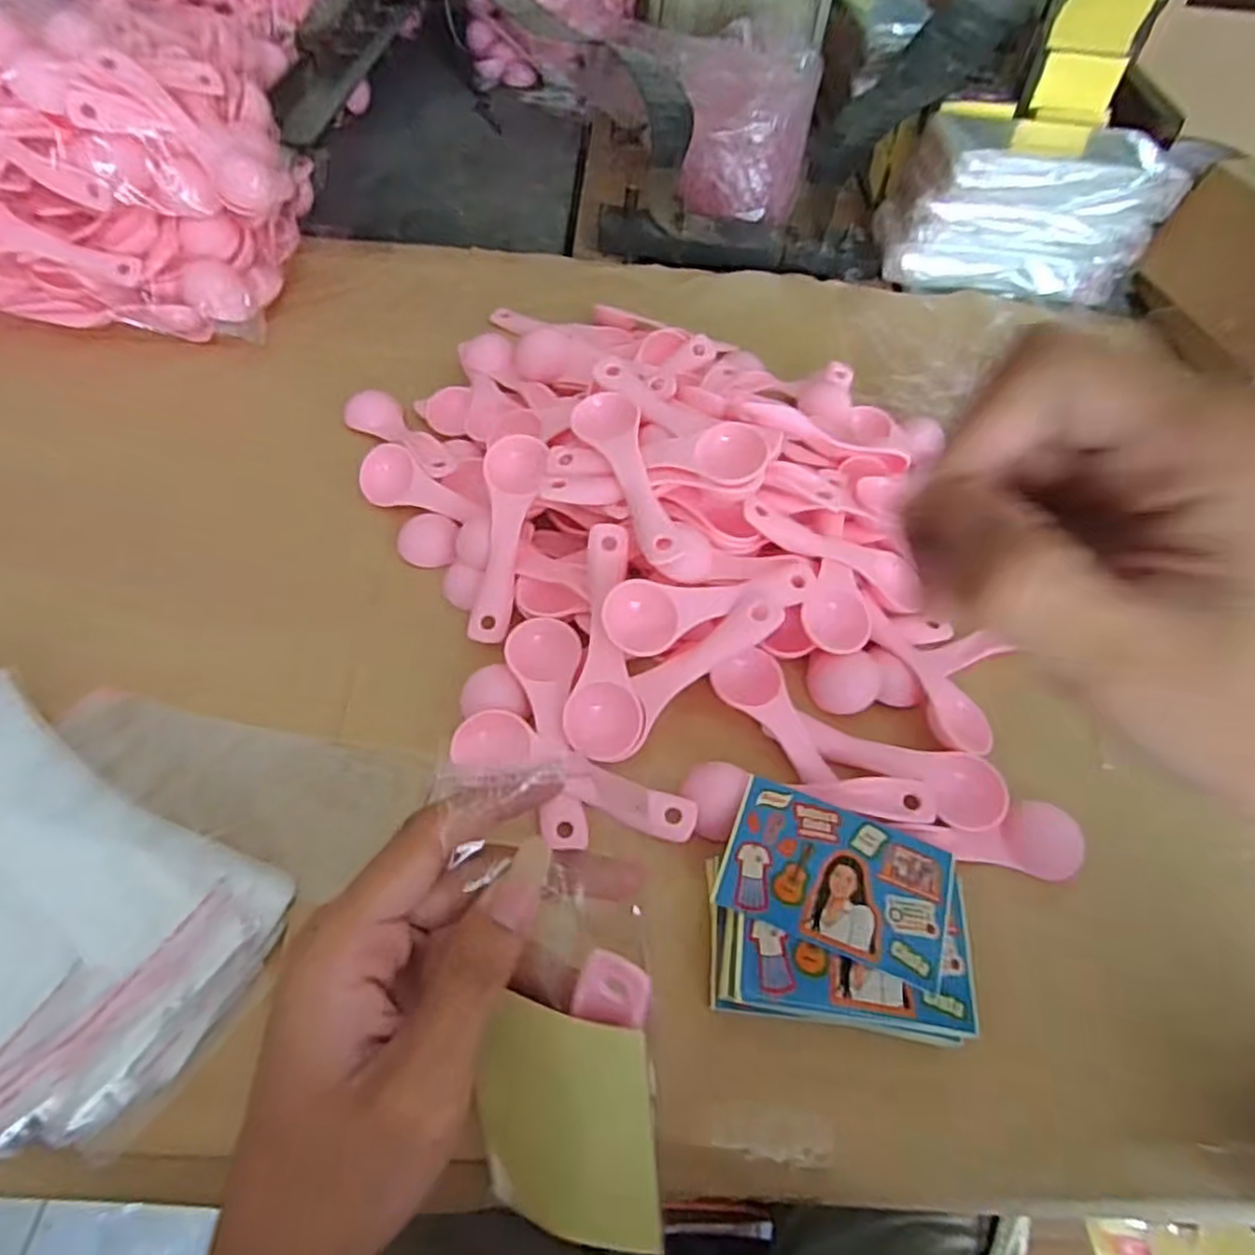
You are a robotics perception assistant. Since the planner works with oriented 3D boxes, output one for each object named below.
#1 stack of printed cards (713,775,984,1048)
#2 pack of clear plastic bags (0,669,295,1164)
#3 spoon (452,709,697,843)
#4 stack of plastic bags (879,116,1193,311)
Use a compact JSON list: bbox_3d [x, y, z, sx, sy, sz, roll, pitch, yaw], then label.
[{"bbox_3d":[0.086,0.114,0.296,0.101,0.012,0.088,8,53,1],"label":"stack of printed cards"},{"bbox_3d":[-0.247,0.105,0.278,0.214,0.015,0.121,28,56,15],"label":"pack of clear plastic bags"},{"bbox_3d":[-0.023,0.066,0.326,0.113,0.017,0.027,16,54,8],"label":"spoon"},{"bbox_3d":[0.330,-0.354,0.606,0.212,0.098,0.109,4,53,-1],"label":"stack of plastic bags"}]

